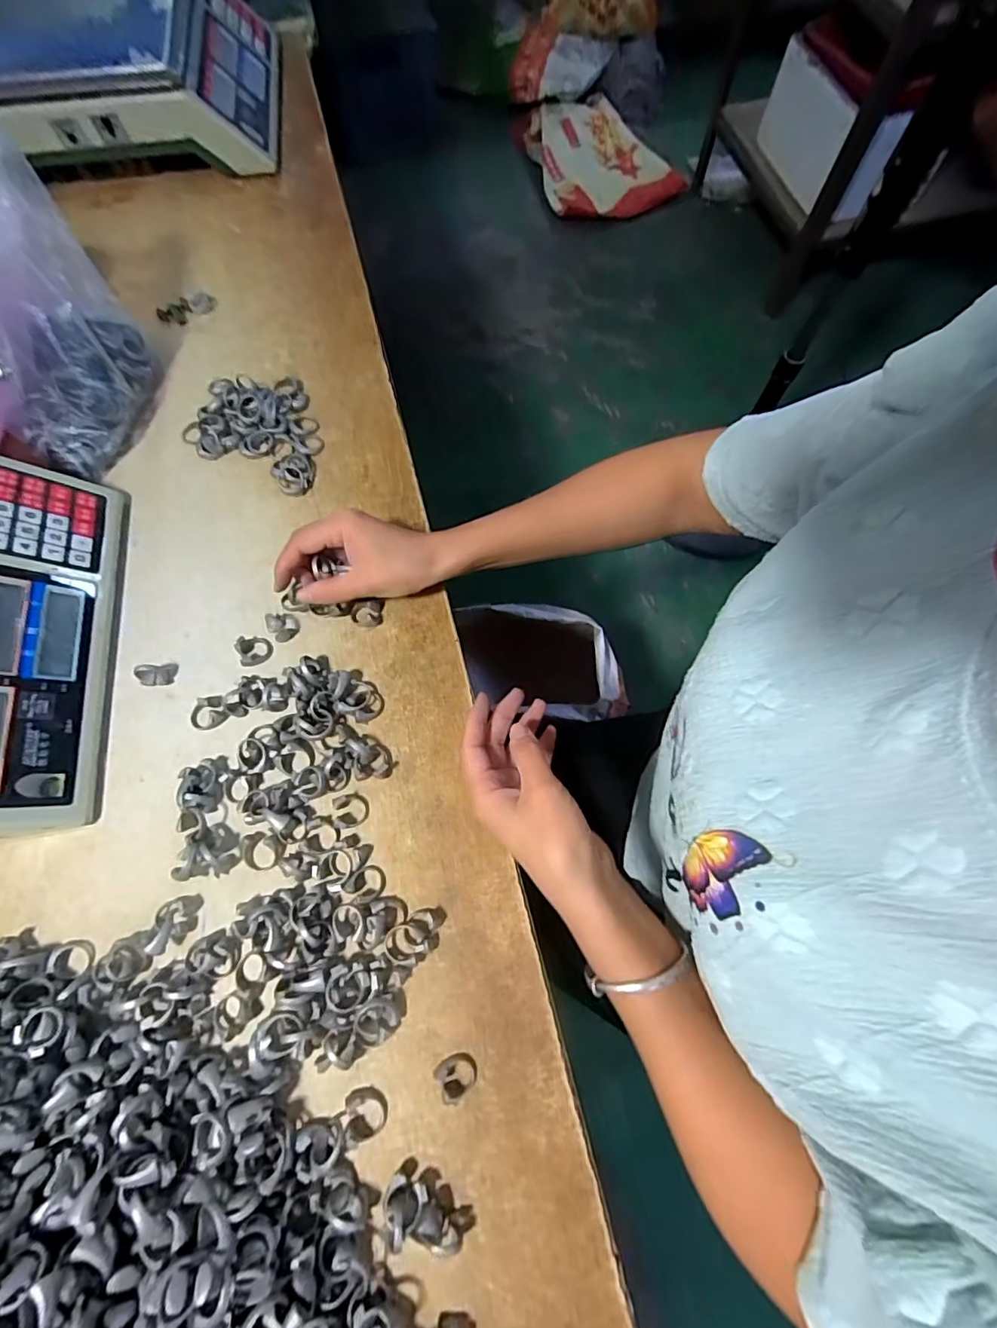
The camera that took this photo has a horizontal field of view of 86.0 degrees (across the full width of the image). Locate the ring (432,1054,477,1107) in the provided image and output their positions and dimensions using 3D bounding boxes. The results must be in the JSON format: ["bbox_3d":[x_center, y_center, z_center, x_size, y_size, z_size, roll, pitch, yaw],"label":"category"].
[{"bbox_3d":[-0.025,0.248,0.321,0.024,0.009,0.022,0,69,-1],"label":"ring"}]

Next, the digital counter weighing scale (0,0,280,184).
[{"bbox_3d":[-0.437,-0.715,0.626,0.312,0.120,0.331,-6,69,-3],"label":"digital counter weighing scale"}]

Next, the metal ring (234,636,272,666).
[{"bbox_3d":[-0.191,-0.012,0.416,0.024,0.008,0.025,0,69,-1],"label":"metal ring"}]

